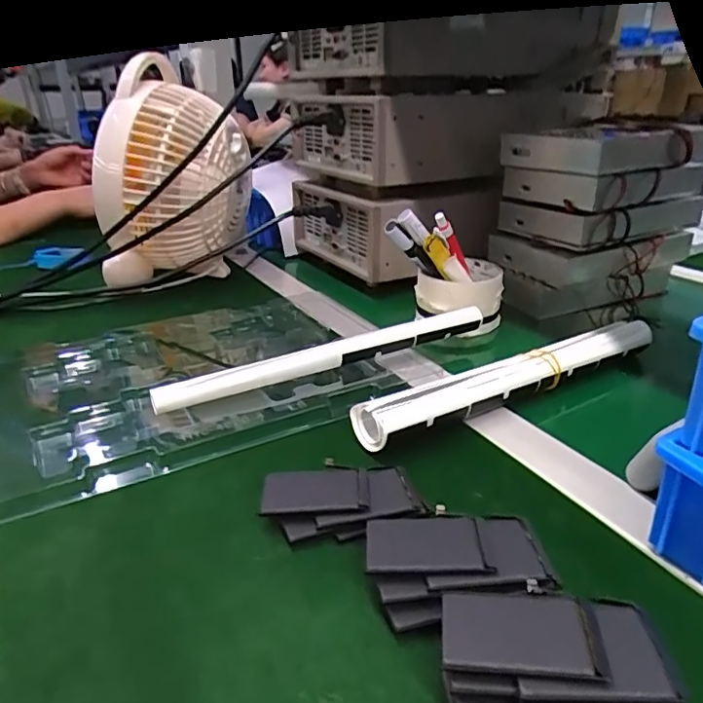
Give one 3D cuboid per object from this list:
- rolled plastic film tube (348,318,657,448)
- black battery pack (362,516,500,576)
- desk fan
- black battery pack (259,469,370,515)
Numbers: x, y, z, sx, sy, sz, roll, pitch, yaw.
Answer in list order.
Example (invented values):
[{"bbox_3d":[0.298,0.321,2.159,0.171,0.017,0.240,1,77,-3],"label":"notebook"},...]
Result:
[{"bbox_3d":[0.137,0.016,0.435,0.301,0.031,0.032,-16,29,-27],"label":"rolled plastic film tube"},{"bbox_3d":[0.035,0.092,0.269,0.054,0.004,0.034,-2,25,3],"label":"black battery pack"},{"bbox_3d":[-0.202,-0.185,0.642,0.168,0.212,0.158,-6,26,-11],"label":"desk fan"},{"bbox_3d":[-0.020,0.078,0.317,0.059,0.004,0.034,-2,27,-1],"label":"black battery pack"}]

